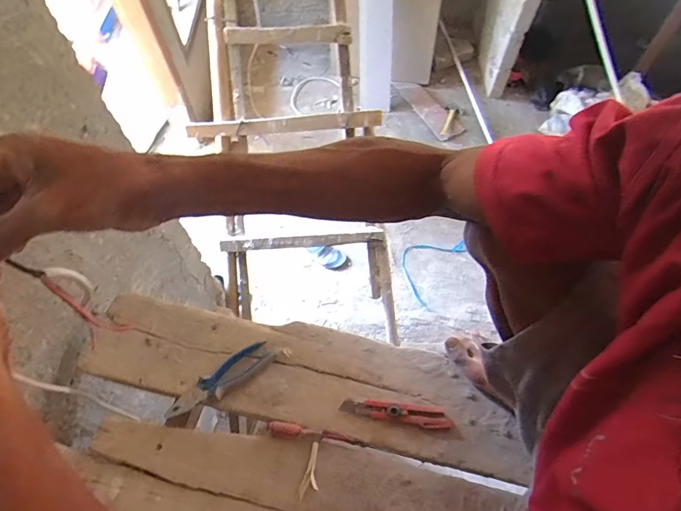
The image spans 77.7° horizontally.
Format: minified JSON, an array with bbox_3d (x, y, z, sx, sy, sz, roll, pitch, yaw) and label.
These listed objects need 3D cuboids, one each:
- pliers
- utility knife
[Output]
[{"bbox_3d":[-0.201,0.206,0.701,0.182,0.018,0.042,-34,66,-17],"label":"pliers"},{"bbox_3d":[0.089,0.250,0.673,0.173,0.011,0.033,5,61,3],"label":"utility knife"}]

